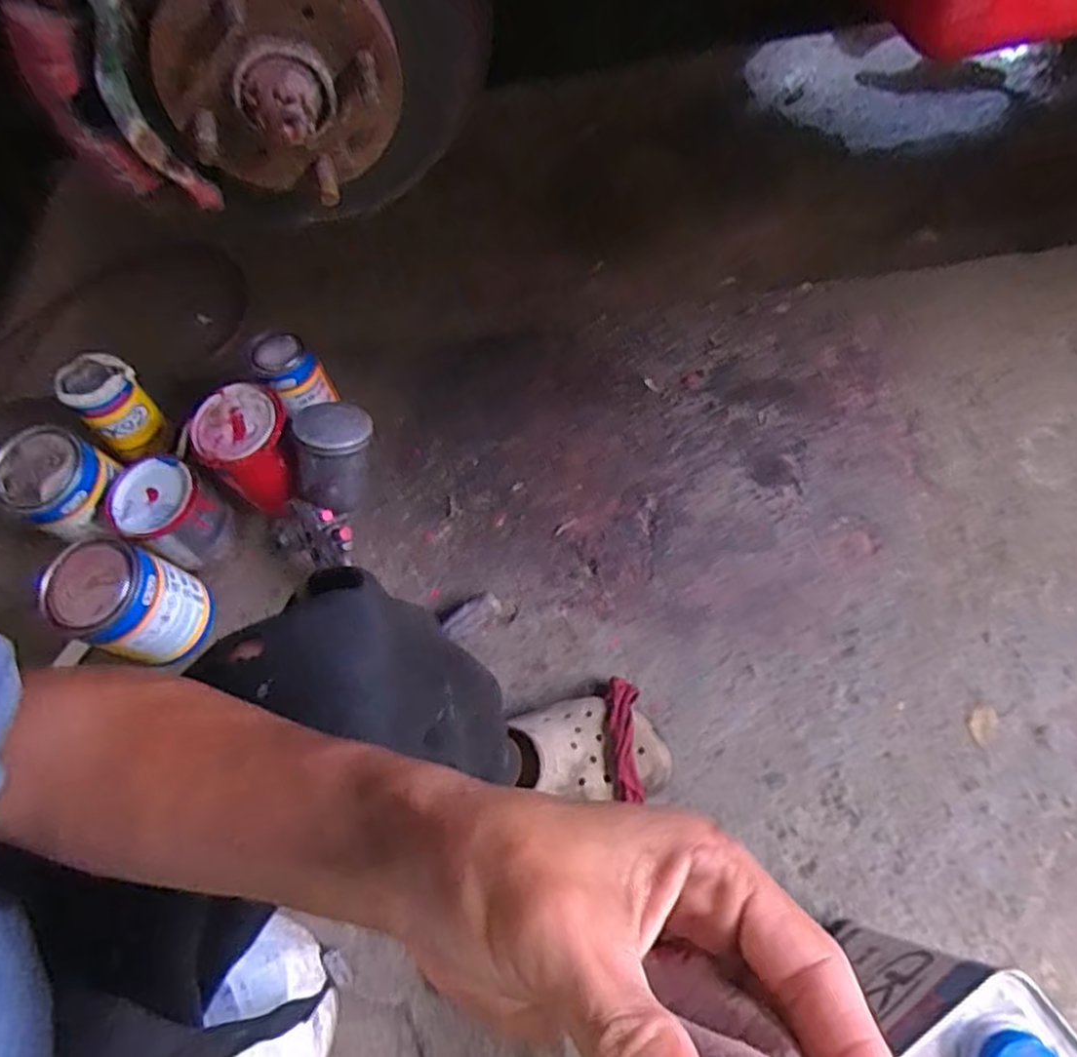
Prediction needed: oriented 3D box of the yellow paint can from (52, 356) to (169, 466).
[{"bbox_3d":[-0.495,-0.139,0.840,0.066,0.110,0.080,39,72,18],"label":"yellow paint can"}]

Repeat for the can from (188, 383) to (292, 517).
[{"bbox_3d":[-0.318,-0.086,0.795,0.103,0.103,0.109,-31,67,-11],"label":"can"}]

